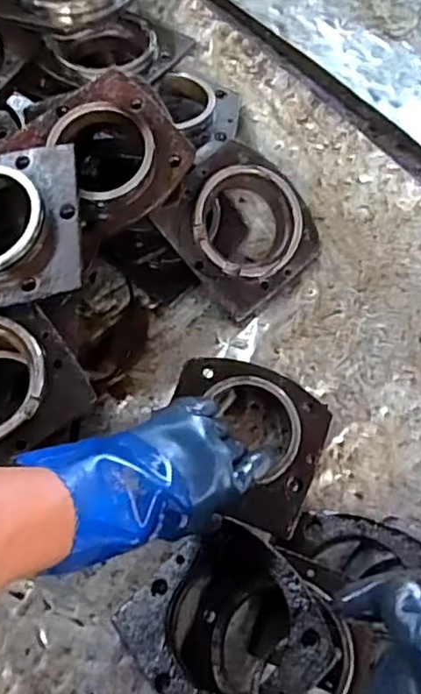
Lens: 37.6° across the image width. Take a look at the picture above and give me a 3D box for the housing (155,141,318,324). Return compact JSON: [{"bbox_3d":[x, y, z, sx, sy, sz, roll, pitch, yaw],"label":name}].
[{"bbox_3d":[0.032,-0.127,0.655,0.138,0.032,0.157,-40,99,-9],"label":"housing"}]

